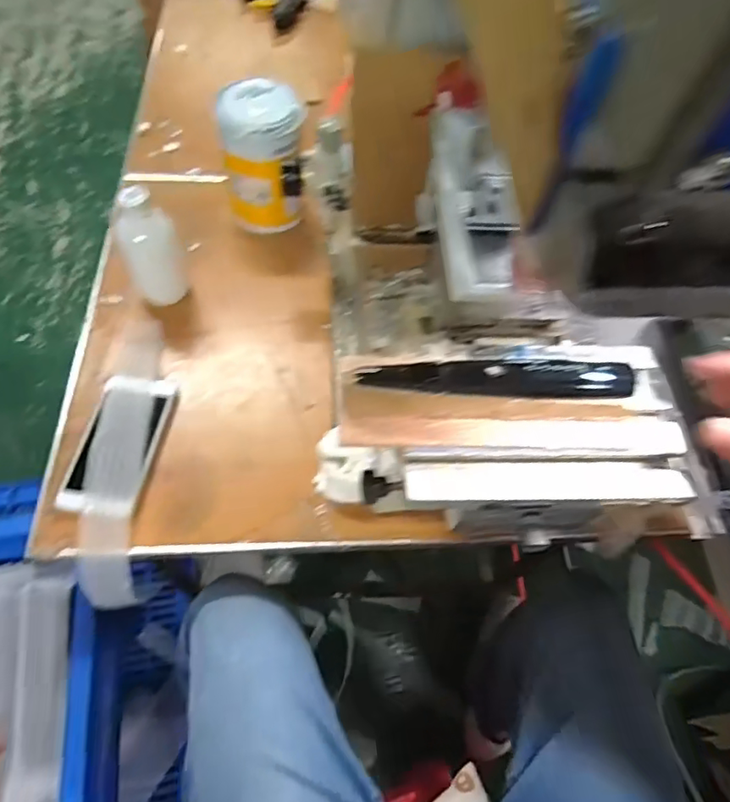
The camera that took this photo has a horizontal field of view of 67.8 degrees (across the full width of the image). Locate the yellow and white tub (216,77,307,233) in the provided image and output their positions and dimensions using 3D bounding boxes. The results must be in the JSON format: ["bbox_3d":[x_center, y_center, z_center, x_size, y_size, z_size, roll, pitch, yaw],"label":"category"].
[{"bbox_3d":[-0.130,-0.304,0.703,0.102,0.162,0.099,0,61,-4],"label":"yellow and white tub"}]

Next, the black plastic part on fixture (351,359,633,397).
[{"bbox_3d":[0.084,-0.015,0.344,0.173,0.017,0.020,1,61,-3],"label":"black plastic part on fixture"}]

